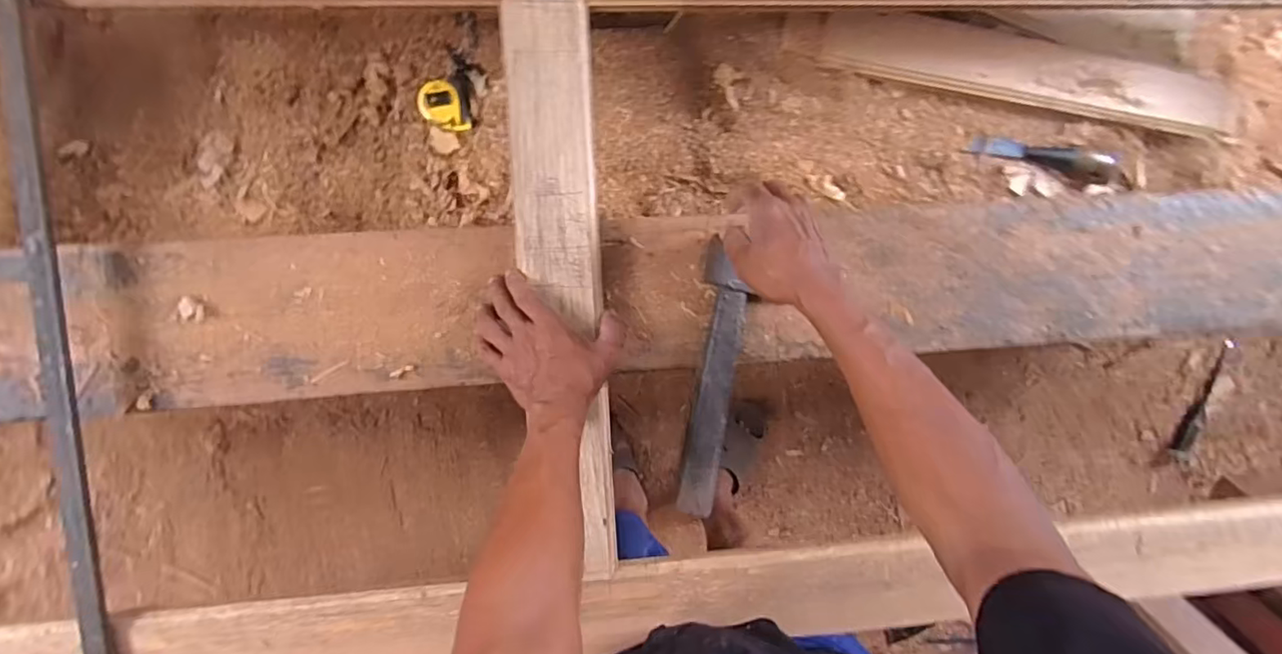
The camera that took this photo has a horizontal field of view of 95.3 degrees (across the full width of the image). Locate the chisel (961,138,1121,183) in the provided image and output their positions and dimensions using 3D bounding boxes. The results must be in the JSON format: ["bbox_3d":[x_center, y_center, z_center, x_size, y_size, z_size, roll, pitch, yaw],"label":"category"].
[{"bbox_3d":[0.572,-0.240,0.832,0.226,0.030,0.049,5,97,-5],"label":"chisel"}]

